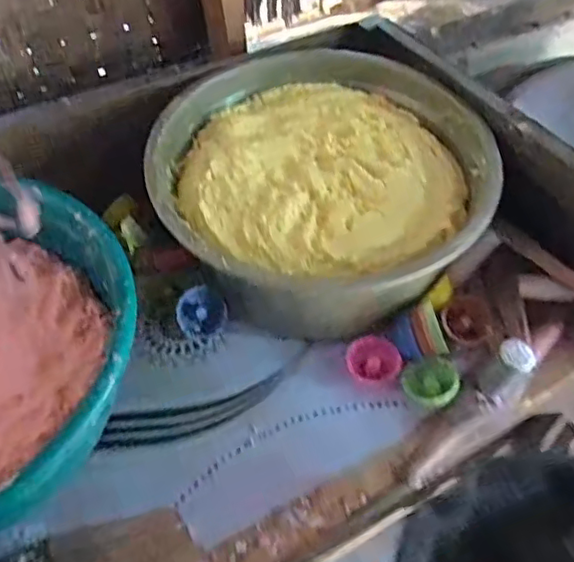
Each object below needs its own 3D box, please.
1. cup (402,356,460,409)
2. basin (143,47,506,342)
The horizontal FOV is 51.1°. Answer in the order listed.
[{"bbox_3d":[0.164,0.116,0.683,0.060,0.033,0.059,-1,52,2],"label":"cup"},{"bbox_3d":[0.038,-0.126,0.784,0.394,0.155,0.433,-1,52,2],"label":"basin"}]

